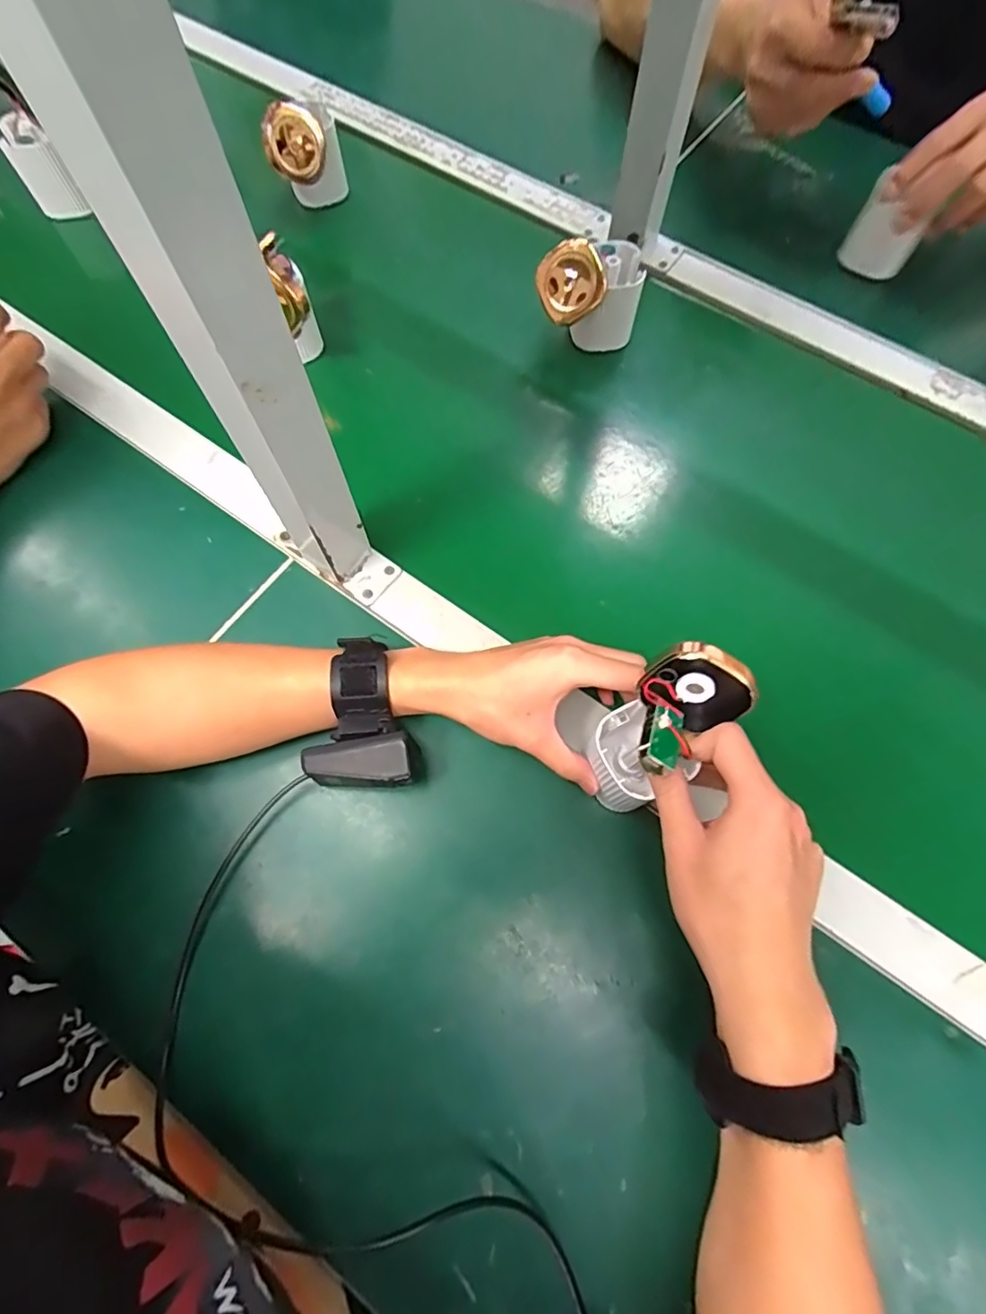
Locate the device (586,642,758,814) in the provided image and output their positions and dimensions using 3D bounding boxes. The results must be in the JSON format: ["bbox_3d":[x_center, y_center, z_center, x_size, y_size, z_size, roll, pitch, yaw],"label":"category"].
[{"bbox_3d":[0.092,0.044,0.321,0.054,0.138,0.058,41,56,13],"label":"device"}]

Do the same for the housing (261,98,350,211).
[{"bbox_3d":[-0.183,-0.492,0.547,0.068,0.078,0.023,-13,72,-8],"label":"housing"}]

